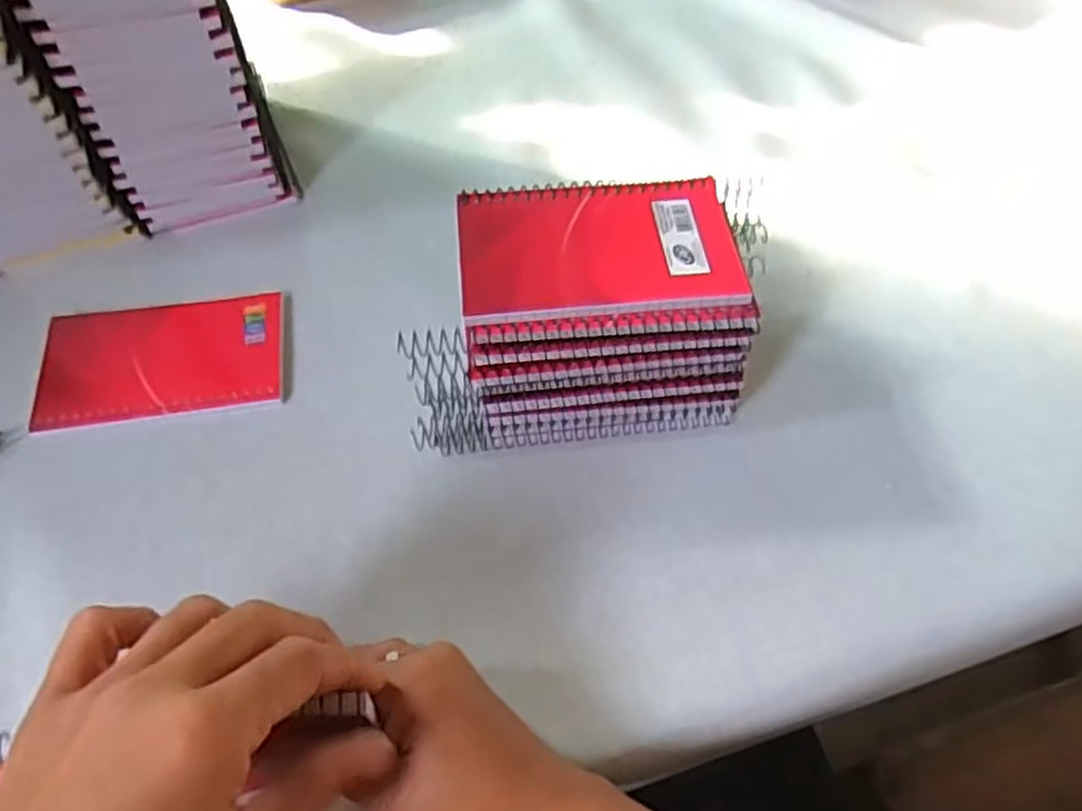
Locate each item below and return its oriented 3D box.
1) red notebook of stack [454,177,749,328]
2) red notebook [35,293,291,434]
[{"bbox_3d":[0.027,-0.078,0.360,0.129,0.008,0.082,-5,57,-4],"label":"red notebook of stack"},{"bbox_3d":[-0.211,-0.027,0.428,0.131,0.005,0.077,-8,57,-6],"label":"red notebook"}]

